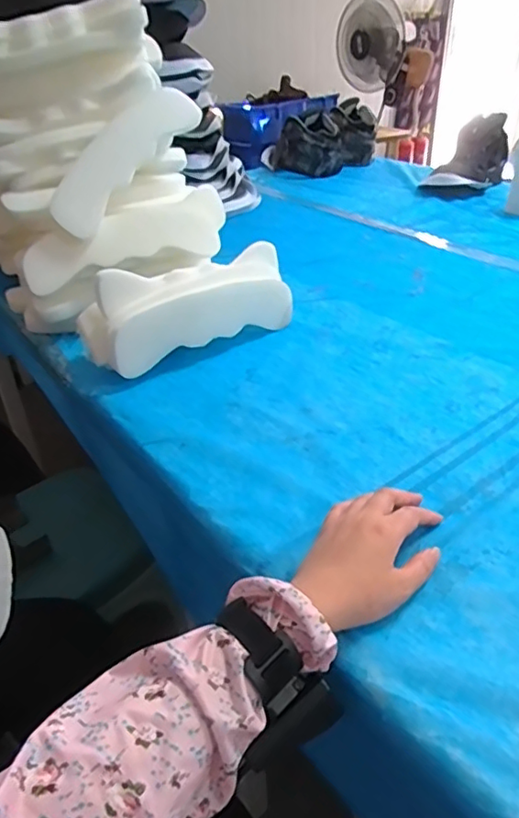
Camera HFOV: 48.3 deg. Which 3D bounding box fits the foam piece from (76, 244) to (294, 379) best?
[{"bbox_3d":[-0.089,-0.128,0.760,0.288,0.111,0.081,-22,39,-25],"label":"foam piece"}]

